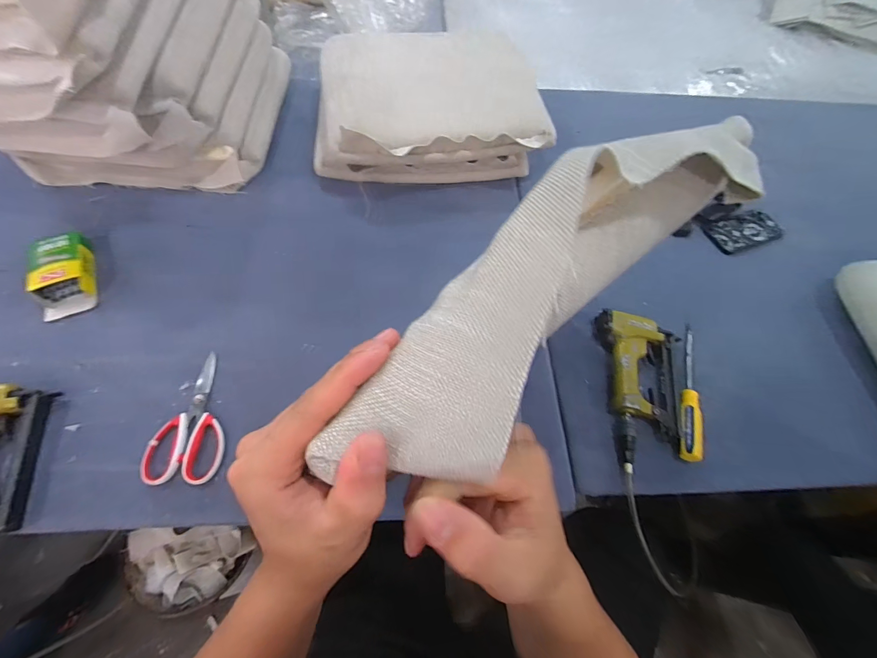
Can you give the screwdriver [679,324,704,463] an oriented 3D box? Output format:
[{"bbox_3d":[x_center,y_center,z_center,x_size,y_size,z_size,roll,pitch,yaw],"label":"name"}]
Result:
[{"bbox_3d":[0.409,0.088,0.604,0.034,0.023,0.247,20,63,6],"label":"screwdriver"}]

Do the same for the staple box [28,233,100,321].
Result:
[{"bbox_3d":[-0.633,-0.094,0.632,0.083,0.040,0.156,-21,66,-14],"label":"staple box"}]

